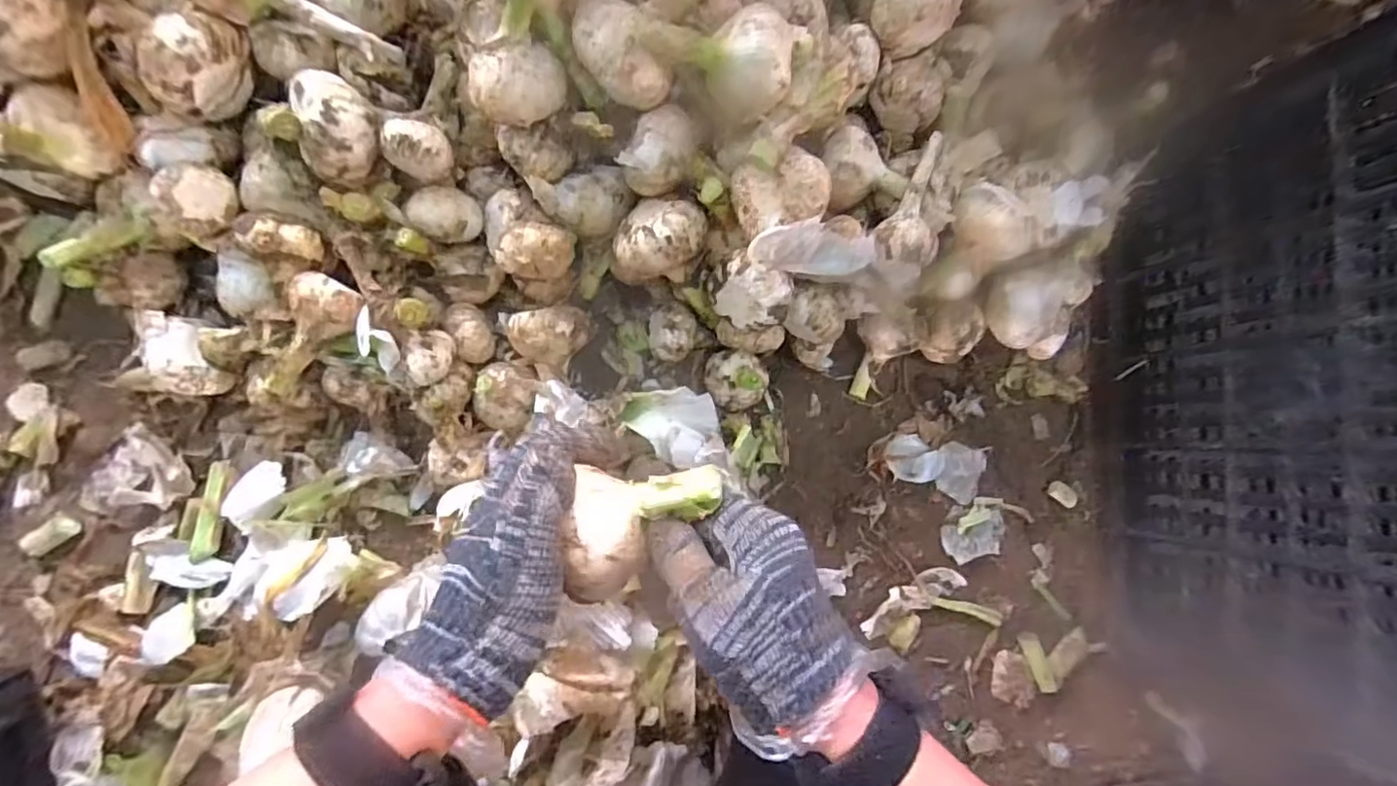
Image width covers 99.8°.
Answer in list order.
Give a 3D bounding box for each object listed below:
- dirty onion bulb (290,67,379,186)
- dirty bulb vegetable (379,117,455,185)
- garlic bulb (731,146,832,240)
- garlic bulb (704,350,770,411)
[{"bbox_3d":[-0.224,-0.167,0.365,0.040,0.033,0.065,-10,90,-9],"label":"dirty onion bulb"},{"bbox_3d":[-0.179,-0.156,0.376,0.039,0.028,0.033,25,85,-7],"label":"dirty bulb vegetable"},{"bbox_3d":[0.049,-0.122,0.359,0.050,0.035,0.043,-17,91,-8],"label":"garlic bulb"},{"bbox_3d":[0.030,-0.009,0.457,0.050,0.032,0.044,16,87,-8],"label":"garlic bulb"}]

